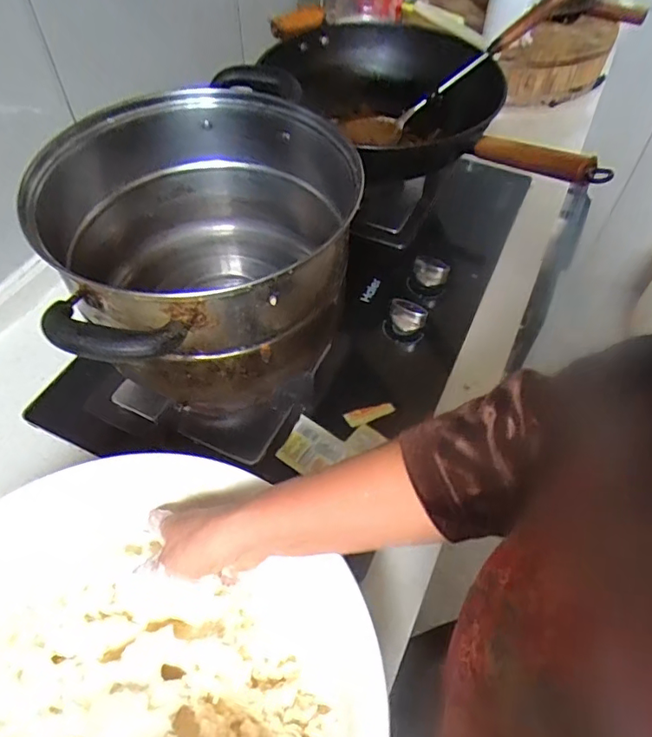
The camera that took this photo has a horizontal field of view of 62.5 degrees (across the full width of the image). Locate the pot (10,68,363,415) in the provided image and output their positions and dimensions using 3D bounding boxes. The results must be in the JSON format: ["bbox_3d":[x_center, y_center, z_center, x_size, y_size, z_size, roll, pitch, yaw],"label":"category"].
[{"bbox_3d":[-0.119,-0.114,0.534,0.307,0.178,0.293,1,53,-1],"label":"pot"}]

